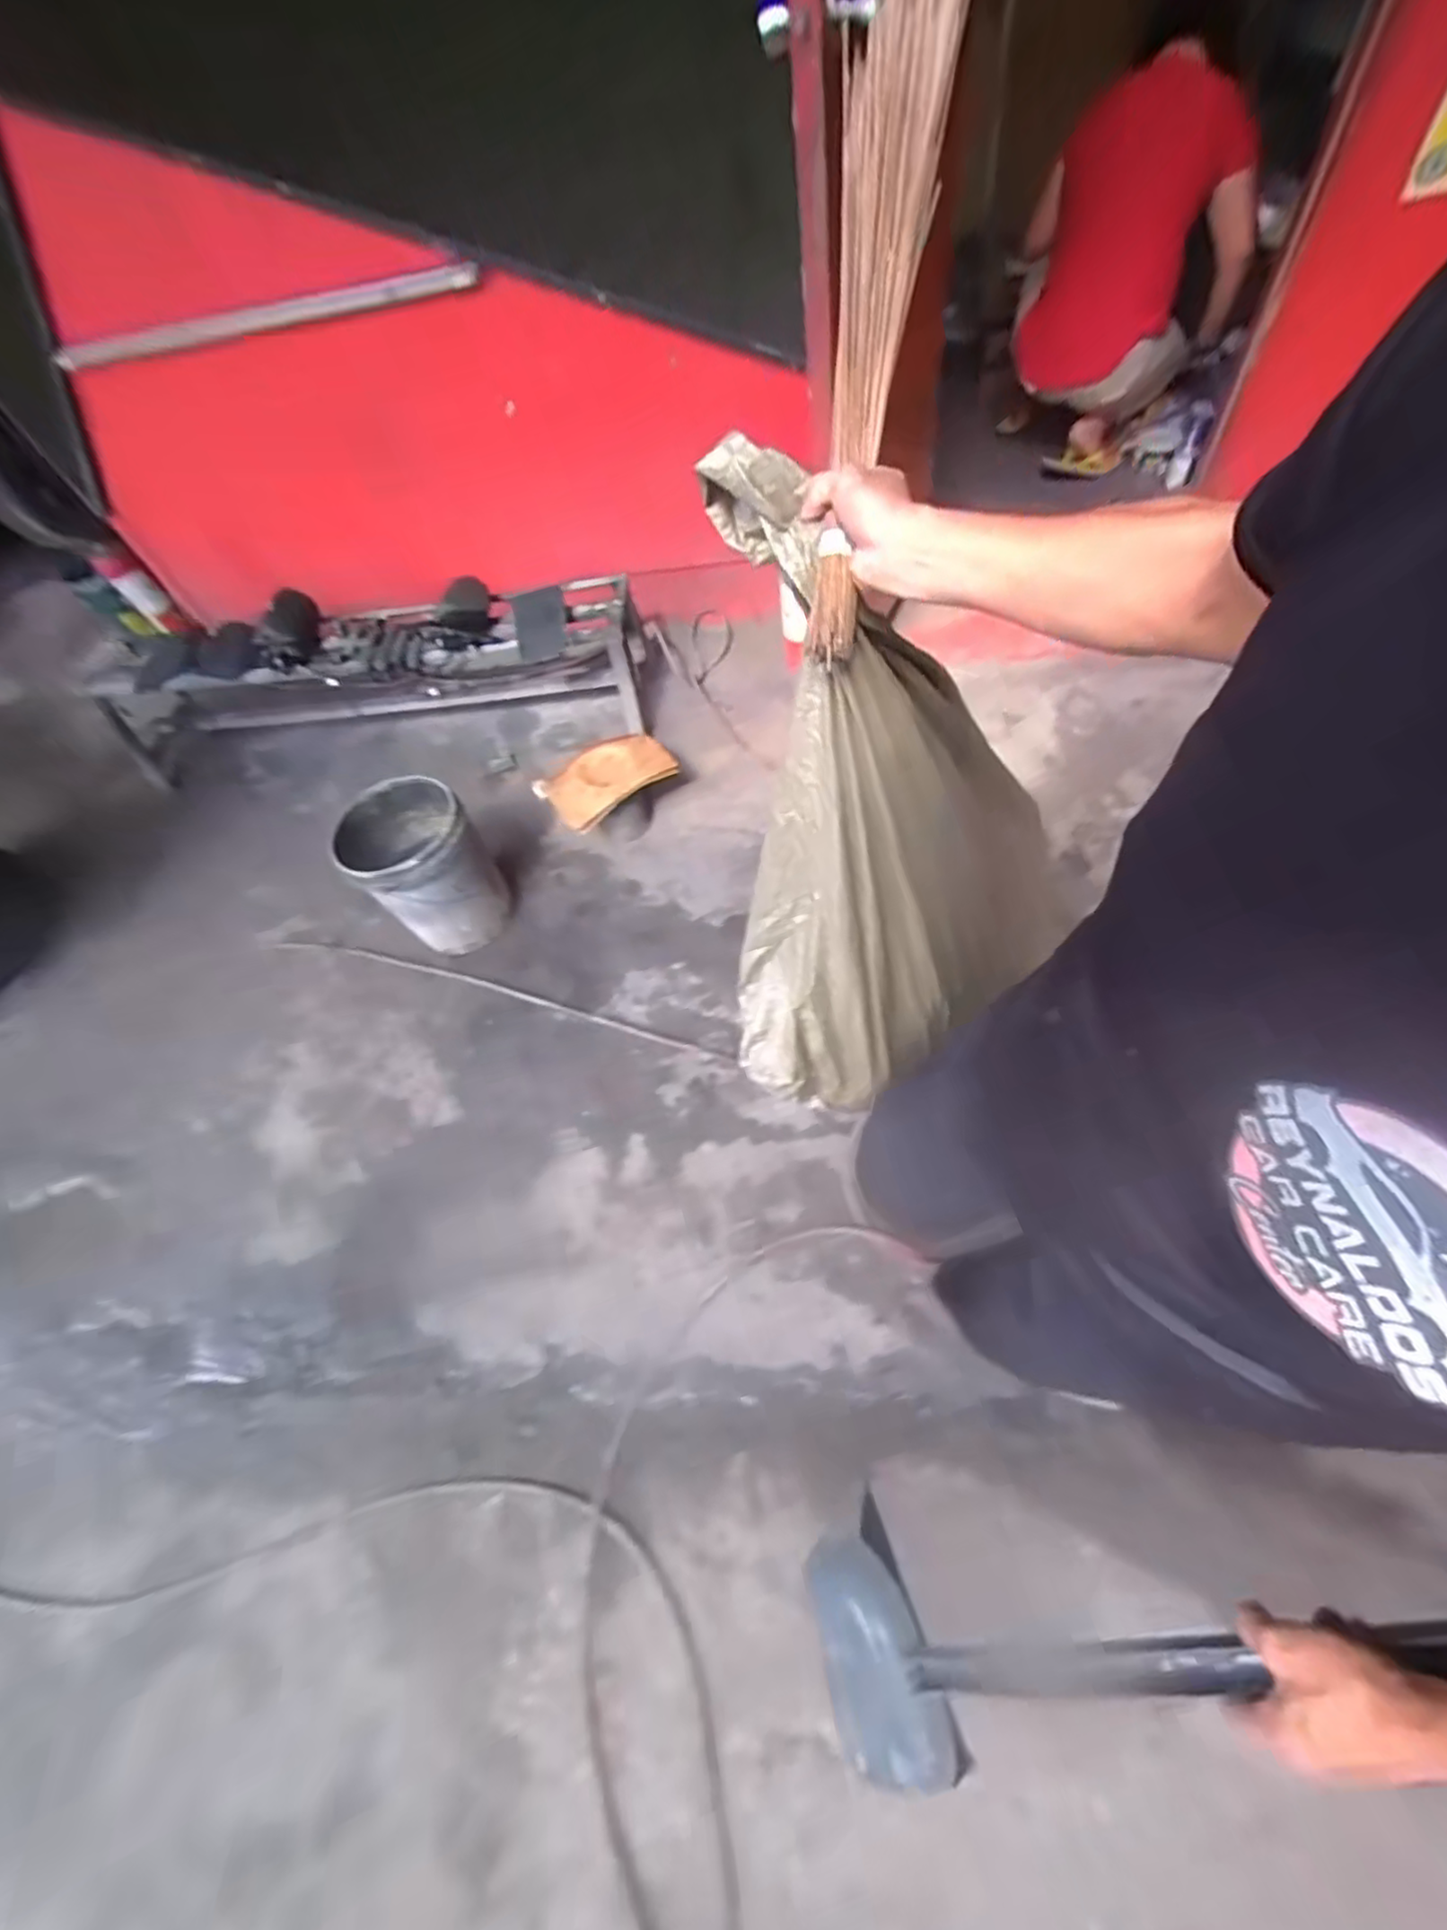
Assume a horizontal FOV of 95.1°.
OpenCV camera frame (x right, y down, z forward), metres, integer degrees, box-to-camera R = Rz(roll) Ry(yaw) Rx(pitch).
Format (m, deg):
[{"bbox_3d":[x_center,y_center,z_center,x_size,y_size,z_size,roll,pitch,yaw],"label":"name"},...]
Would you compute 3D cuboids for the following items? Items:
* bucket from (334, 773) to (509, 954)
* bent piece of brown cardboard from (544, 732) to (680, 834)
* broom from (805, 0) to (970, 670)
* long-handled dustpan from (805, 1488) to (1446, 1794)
[{"bbox_3d":[-0.740,-0.245,1.634,0.285,0.315,0.364,-36,61,-7],"label":"bucket"},{"bbox_3d":[-0.295,-0.497,1.753,0.339,0.059,0.185,-33,84,-17],"label":"bent piece of brown cardboard"},{"bbox_3d":[0.115,-0.511,0.526,0.082,0.082,0.514,8,105,8],"label":"broom"},{"bbox_3d":[0.313,0.595,0.577,0.117,0.578,0.169,8,51,-40],"label":"long-handled dustpan"}]

